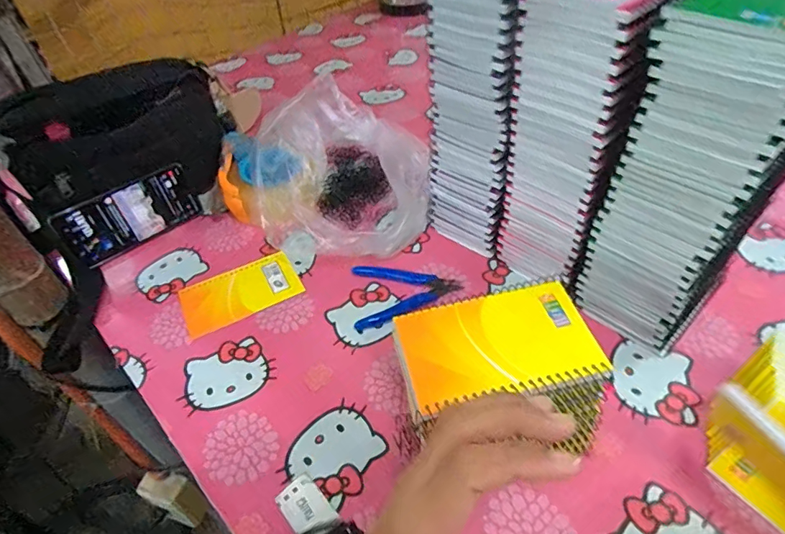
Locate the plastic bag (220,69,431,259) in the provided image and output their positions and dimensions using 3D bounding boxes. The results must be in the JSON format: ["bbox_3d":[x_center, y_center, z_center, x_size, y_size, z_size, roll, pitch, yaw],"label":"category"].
[{"bbox_3d":[-0.073,-0.132,0.620,0.269,0.101,0.244,27,54,27],"label":"plastic bag"}]

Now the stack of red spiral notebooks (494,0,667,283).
[{"bbox_3d":[0.175,-0.122,0.448,0.100,0.301,0.119,27,54,27],"label":"stack of red spiral notebooks"}]

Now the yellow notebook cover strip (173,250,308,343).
[{"bbox_3d":[-0.176,0.028,0.542,0.130,0.005,0.085,-24,49,-17],"label":"yellow notebook cover strip"}]

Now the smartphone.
[{"bbox_3d":[-0.332,-0.068,0.602,0.161,0.077,0.015,-35,41,-26],"label":"smartphone"}]

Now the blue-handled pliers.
[{"bbox_3d":[0.005,0.020,0.527,0.120,0.010,0.081,-20,48,-14],"label":"blue-handled pliers"}]

